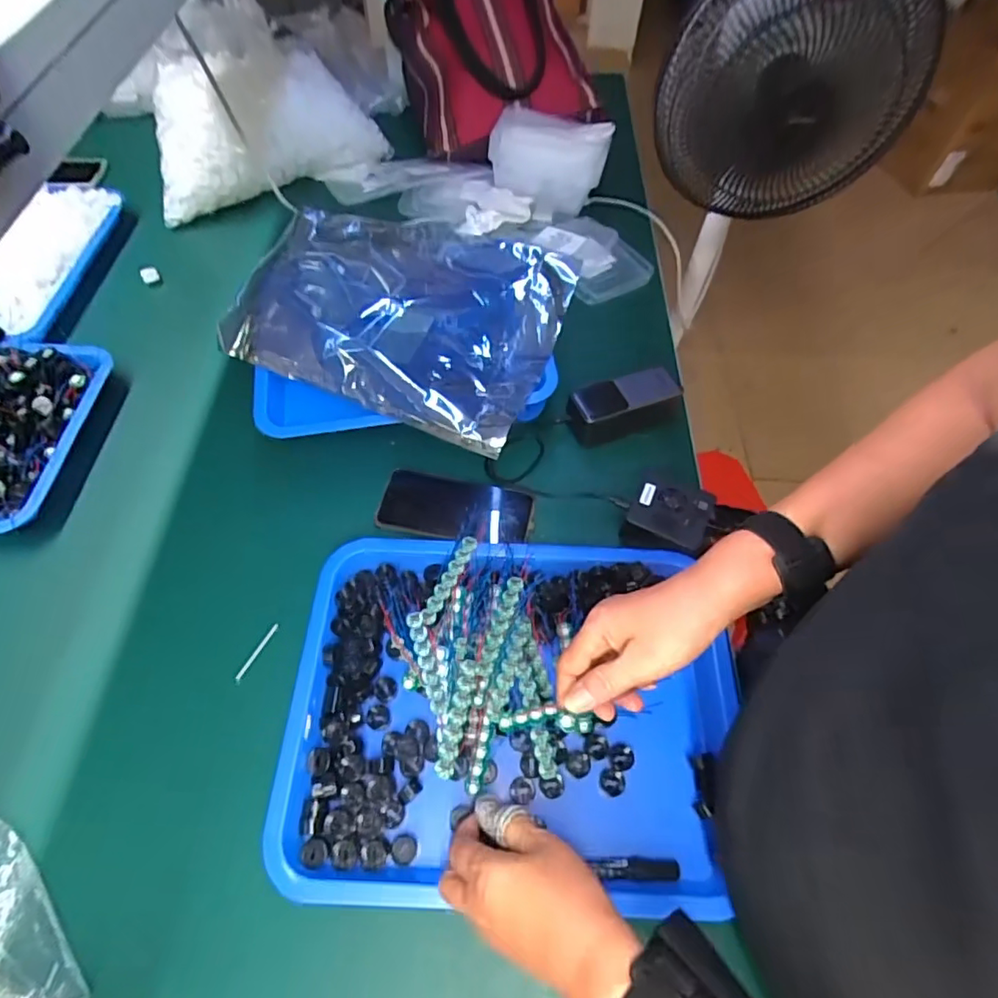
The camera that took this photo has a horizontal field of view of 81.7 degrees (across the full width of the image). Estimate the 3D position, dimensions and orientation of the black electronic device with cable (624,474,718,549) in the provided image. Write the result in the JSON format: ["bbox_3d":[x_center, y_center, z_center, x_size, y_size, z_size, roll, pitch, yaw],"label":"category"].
[{"bbox_3d":[0.175,0.010,0.587,0.076,0.013,0.067,23,60,12],"label":"black electronic device with cable"}]

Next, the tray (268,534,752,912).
[{"bbox_3d":[0.009,0.177,0.511,0.385,0.045,0.303,2,58,-1],"label":"tray"}]

